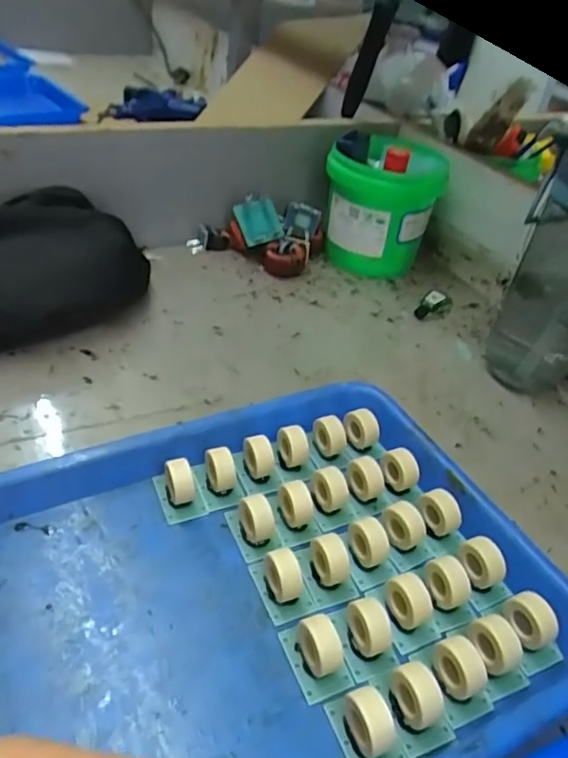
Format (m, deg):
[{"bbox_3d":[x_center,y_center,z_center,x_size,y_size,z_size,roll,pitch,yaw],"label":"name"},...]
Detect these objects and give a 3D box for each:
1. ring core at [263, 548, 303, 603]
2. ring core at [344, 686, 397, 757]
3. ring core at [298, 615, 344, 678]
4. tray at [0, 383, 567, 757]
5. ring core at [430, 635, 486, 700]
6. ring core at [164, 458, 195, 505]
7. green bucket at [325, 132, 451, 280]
[{"bbox_3d":[-0.001,0.108,0.325,0.015,0.028,0.026,-9,41,-20],"label":"ring core"},{"bbox_3d":[0.040,0.161,0.270,0.017,0.023,0.026,-18,45,-28],"label":"ring core"},{"bbox_3d":[0.018,0.138,0.296,0.017,0.024,0.025,-12,42,-23],"label":"ring core"},{"bbox_3d":[-0.019,0.117,0.314,0.324,0.031,0.238,-14,43,-25],"label":"tray"},{"bbox_3d":[0.089,0.147,0.294,0.019,0.025,0.025,-18,45,-29],"label":"ring core"},{"bbox_3d":[-0.067,0.064,0.370,0.016,0.027,0.027,-7,41,-18],"label":"ring core"},{"bbox_3d":[0.109,-0.198,0.651,0.122,0.131,0.128,13,39,7],"label":"green bucket"}]

